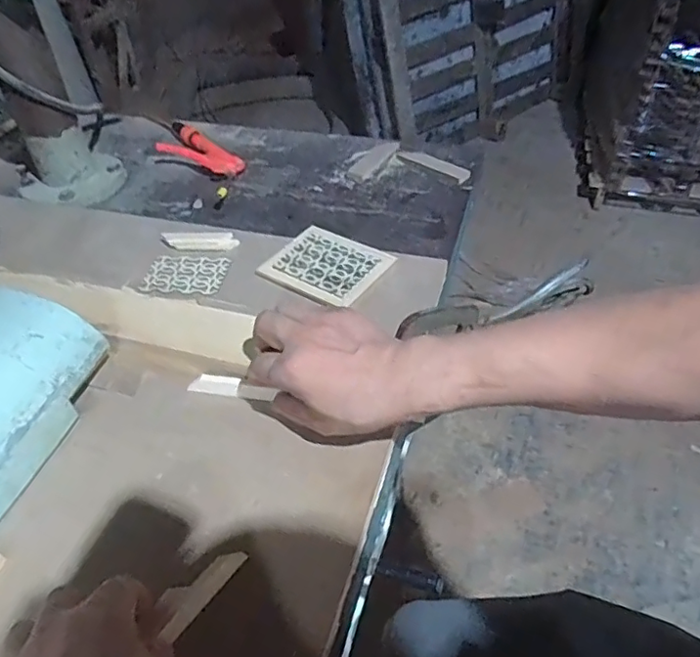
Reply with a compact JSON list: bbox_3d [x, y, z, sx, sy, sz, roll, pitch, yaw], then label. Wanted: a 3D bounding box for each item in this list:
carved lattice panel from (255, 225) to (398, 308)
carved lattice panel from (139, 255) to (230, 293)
[{"bbox_3d":[-0.026,-0.072,0.656,0.117,0.011,0.104,27,52,28],"label":"carved lattice panel"},{"bbox_3d":[-0.188,-0.062,0.664,0.090,0.006,0.060,1,44,6],"label":"carved lattice panel"}]

